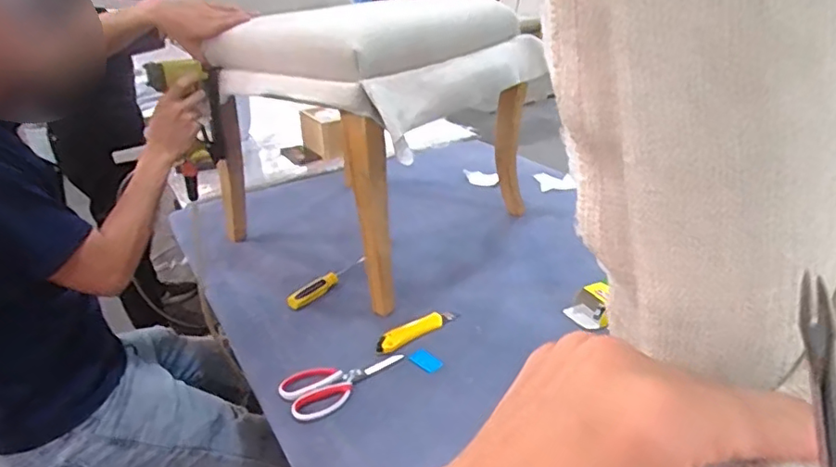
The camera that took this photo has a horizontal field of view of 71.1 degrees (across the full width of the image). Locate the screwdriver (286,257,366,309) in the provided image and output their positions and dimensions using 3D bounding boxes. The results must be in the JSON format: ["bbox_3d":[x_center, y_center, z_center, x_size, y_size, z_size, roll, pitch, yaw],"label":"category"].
[{"bbox_3d":[-0.172,0.094,1.146,0.038,0.027,0.194,18,33,36],"label":"screwdriver"}]

